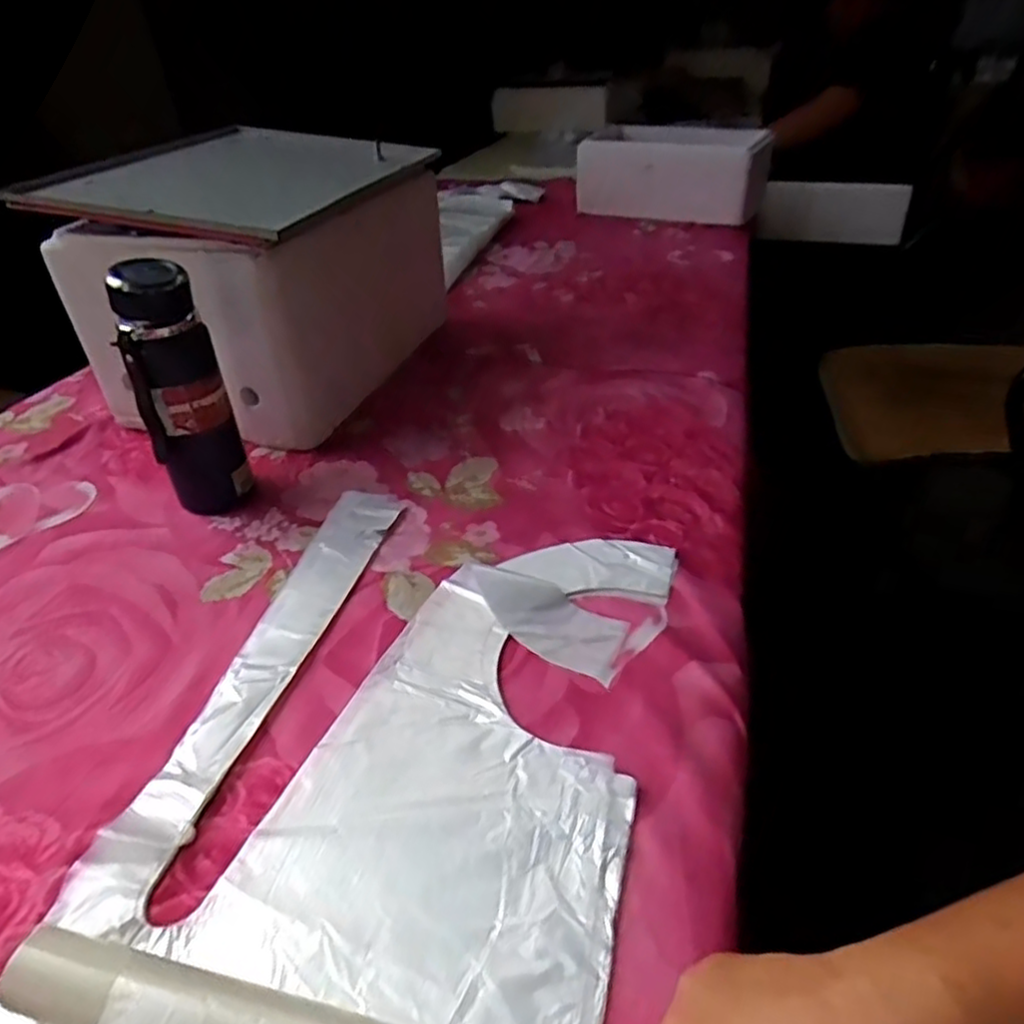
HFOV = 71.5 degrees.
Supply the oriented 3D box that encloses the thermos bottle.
[{"bbox_3d":[-0.318,-0.112,0.689,0.076,0.245,0.064,-14,37,-15],"label":"thermos bottle"}]

